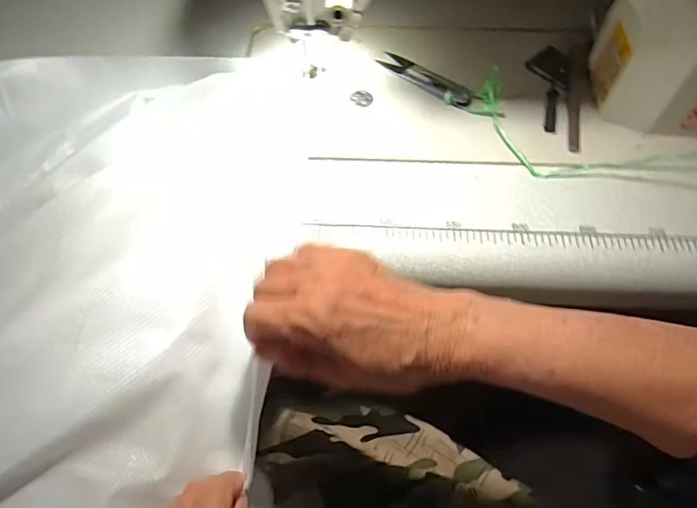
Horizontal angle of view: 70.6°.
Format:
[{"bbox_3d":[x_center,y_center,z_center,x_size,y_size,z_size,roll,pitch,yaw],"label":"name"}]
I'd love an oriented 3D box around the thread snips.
[{"bbox_3d":[0.071,-0.162,0.450,0.097,0.008,0.024,38,69,19],"label":"thread snips"}]

